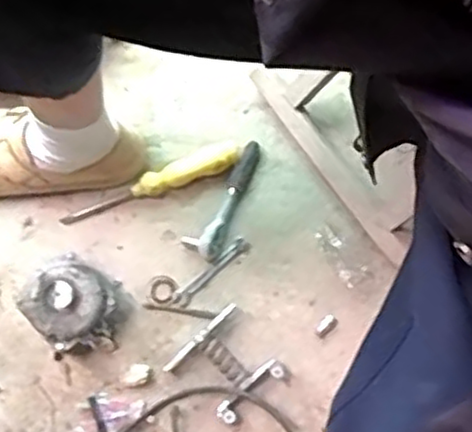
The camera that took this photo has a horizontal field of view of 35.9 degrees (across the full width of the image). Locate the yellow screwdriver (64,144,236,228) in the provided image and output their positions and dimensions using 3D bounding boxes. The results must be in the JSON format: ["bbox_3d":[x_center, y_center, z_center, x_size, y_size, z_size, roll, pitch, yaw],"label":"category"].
[{"bbox_3d":[-0.097,-0.037,0.831,0.210,0.022,0.030,-20,74,-6],"label":"yellow screwdriver"}]

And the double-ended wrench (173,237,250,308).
[{"bbox_3d":[-0.026,0.061,0.807,0.104,0.009,0.019,-40,77,-11],"label":"double-ended wrench"}]

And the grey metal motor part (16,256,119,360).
[{"bbox_3d":[-0.170,0.093,0.760,0.089,0.074,0.091,0,73,0],"label":"grey metal motor part"}]

